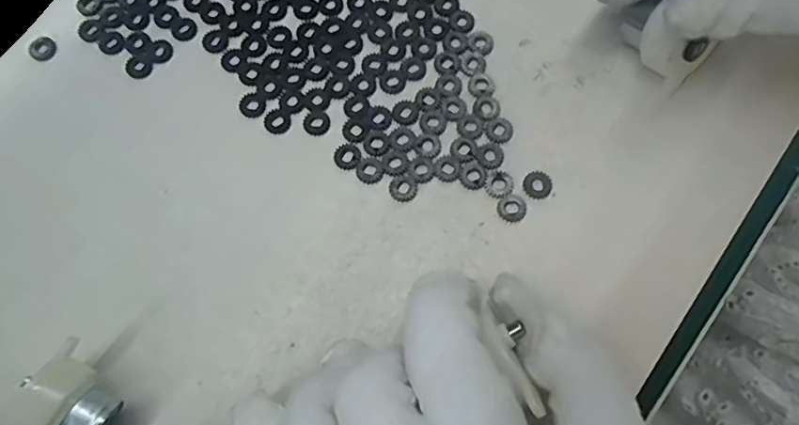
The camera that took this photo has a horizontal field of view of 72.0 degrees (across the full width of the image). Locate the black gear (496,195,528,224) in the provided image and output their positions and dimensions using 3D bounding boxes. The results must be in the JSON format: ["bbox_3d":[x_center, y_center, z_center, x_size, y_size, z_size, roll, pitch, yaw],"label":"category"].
[{"bbox_3d":[0.042,-0.002,0.205,0.011,0.004,0.011,-1,74,2],"label":"black gear"}]

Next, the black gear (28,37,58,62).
[{"bbox_3d":[-0.150,-0.069,0.231,0.009,0.004,0.010,36,78,11],"label":"black gear"}]

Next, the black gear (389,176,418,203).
[{"bbox_3d":[0.001,-0.010,0.209,0.010,0.004,0.010,-1,74,2],"label":"black gear"}]

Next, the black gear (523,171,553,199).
[{"bbox_3d":[0.052,-0.011,0.207,0.011,0.004,0.011,-1,74,2],"label":"black gear"}]

